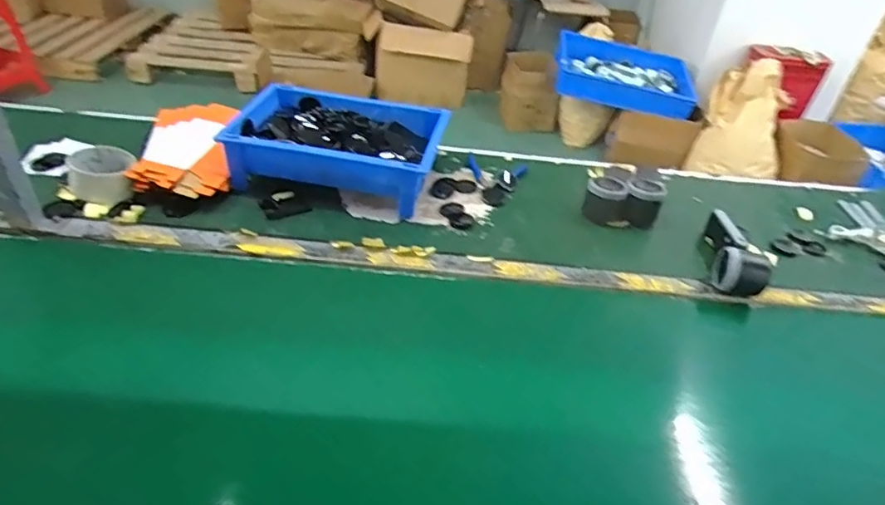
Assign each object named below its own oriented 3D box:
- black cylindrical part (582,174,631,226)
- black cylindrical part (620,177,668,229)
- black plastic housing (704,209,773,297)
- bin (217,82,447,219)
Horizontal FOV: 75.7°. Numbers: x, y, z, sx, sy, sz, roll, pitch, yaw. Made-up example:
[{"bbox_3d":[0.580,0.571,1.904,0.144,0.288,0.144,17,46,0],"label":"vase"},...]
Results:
[{"bbox_3d":[0.244,-0.082,0.859,0.055,0.048,0.051,3,37,-3],"label":"black cylindrical part"},{"bbox_3d":[0.300,-0.074,0.853,0.055,0.052,0.065,19,39,17],"label":"black cylindrical part"},{"bbox_3d":[0.407,-0.004,0.793,0.057,0.053,0.153,12,38,8],"label":"black plastic housing"},{"bbox_3d":[-0.158,-0.174,0.908,0.307,0.084,0.229,9,37,5],"label":"bin"}]

